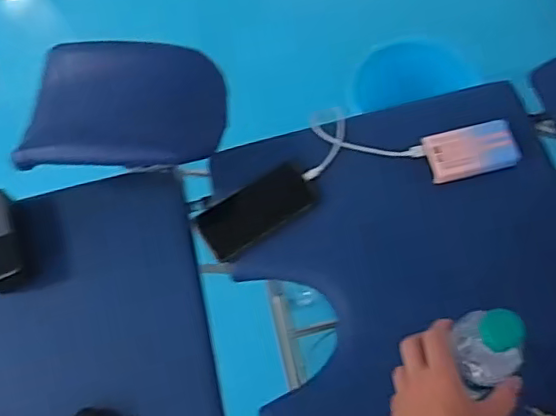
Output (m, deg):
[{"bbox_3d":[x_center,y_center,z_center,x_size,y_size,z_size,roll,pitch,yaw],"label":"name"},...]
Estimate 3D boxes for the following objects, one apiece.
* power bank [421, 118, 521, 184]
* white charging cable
[{"bbox_3d":[0.252,-0.076,0.767,0.111,0.012,0.068,-15,71,12],"label":"power bank"},{"bbox_3d":[0.108,-0.102,0.816,0.160,0.028,0.109,-10,64,2],"label":"white charging cable"}]

